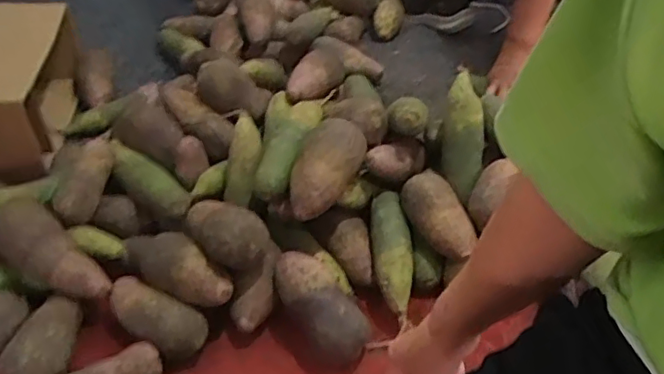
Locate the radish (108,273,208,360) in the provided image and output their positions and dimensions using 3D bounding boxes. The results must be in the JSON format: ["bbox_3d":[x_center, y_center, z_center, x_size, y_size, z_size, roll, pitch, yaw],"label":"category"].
[{"bbox_3d":[-0.226,0.159,0.753,0.153,0.050,0.062,25,47,26],"label":"radish"}]

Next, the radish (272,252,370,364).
[{"bbox_3d":[-0.014,0.155,0.763,0.095,0.092,0.154,-10,42,-11],"label":"radish"}]

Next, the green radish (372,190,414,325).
[{"bbox_3d":[0.081,0.084,0.798,0.052,0.047,0.184,-2,54,-2],"label":"green radish"}]

